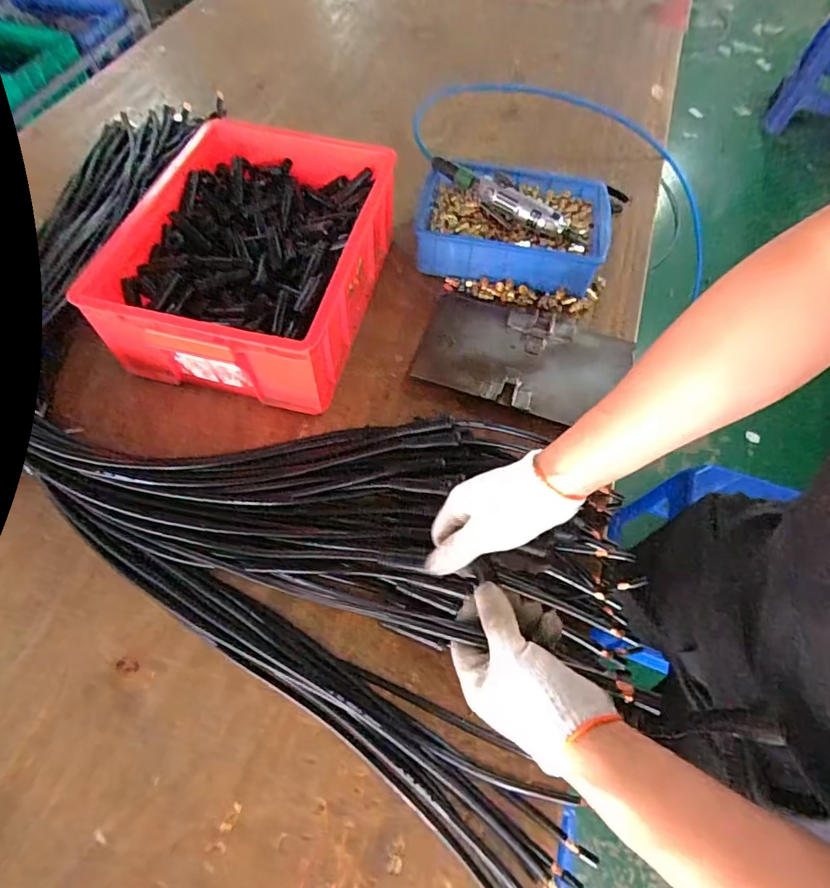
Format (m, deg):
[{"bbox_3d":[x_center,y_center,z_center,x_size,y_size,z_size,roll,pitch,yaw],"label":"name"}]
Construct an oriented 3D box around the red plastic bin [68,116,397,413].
[{"bbox_3d":[-0.230,-0.266,0.743,0.313,0.152,0.422,11,60,4],"label":"red plastic bin"}]

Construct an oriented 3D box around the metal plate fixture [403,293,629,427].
[{"bbox_3d":[0.162,-0.132,0.740,0.286,0.020,0.189,17,61,8],"label":"metal plate fixture"}]

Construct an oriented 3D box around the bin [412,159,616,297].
[{"bbox_3d":[0.158,-0.357,0.833,0.305,0.083,0.204,8,60,2],"label":"bin"}]

